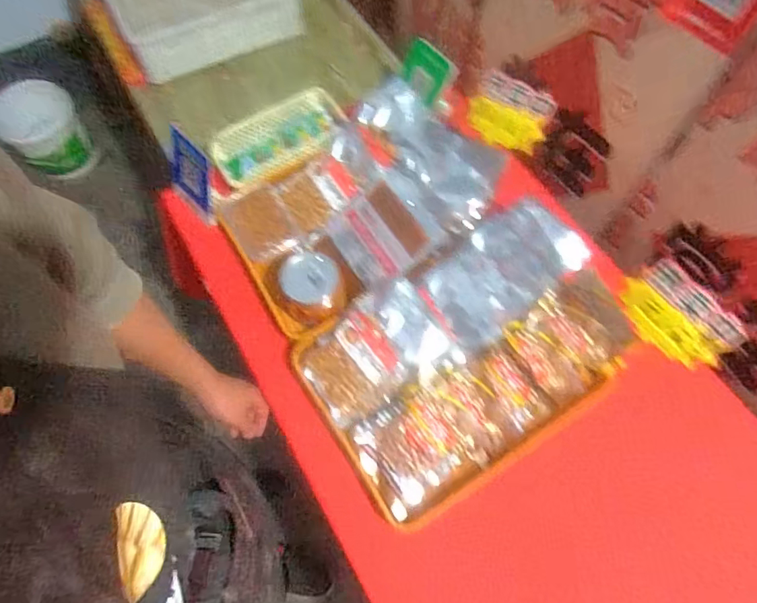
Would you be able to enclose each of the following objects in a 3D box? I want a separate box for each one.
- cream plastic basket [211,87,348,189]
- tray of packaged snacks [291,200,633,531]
[{"bbox_3d":[-0.217,-0.354,1.058,0.274,0.064,0.179,-21,67,-8],"label":"cream plastic basket"},{"bbox_3d":[0.152,0.079,0.817,0.522,0.111,0.351,-32,69,-12],"label":"tray of packaged snacks"}]

